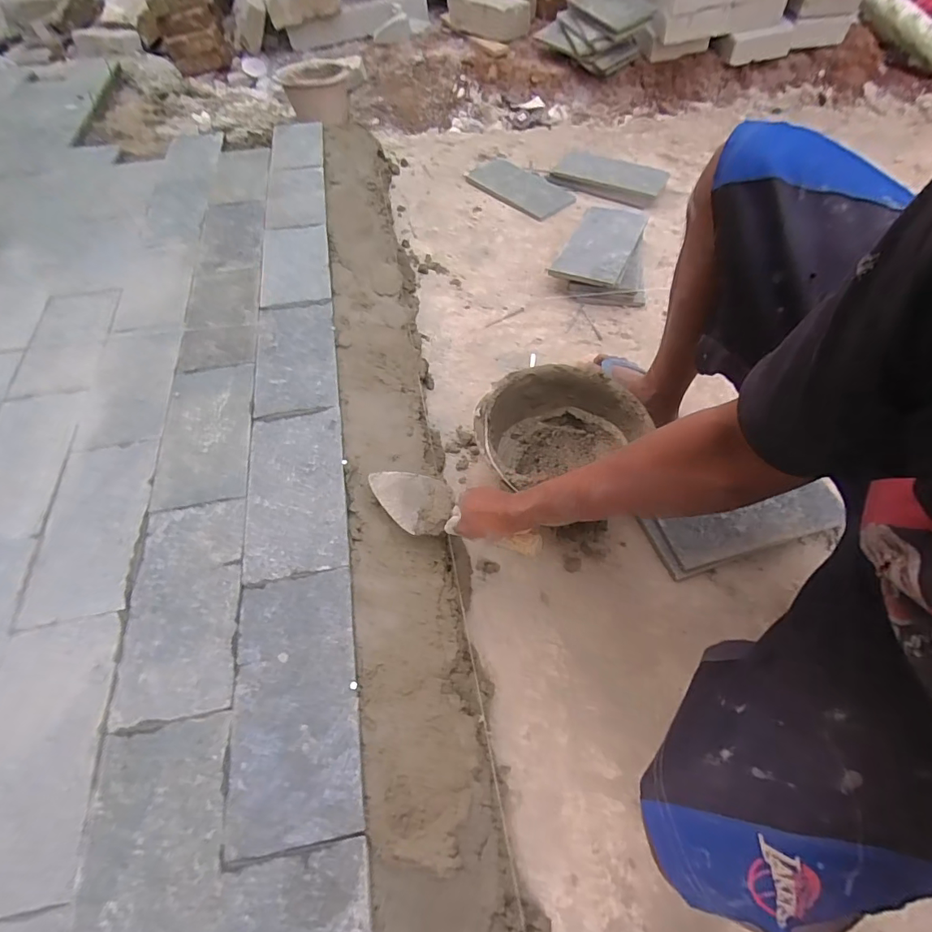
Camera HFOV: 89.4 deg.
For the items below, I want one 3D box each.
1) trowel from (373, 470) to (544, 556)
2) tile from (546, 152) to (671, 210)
[{"bbox_3d":[-0.024,0.063,0.655,0.298,0.040,0.089,18,55,40],"label":"trowel"},{"bbox_3d":[0.407,-0.837,1.358,0.316,0.033,0.191,21,59,16],"label":"tile"}]

